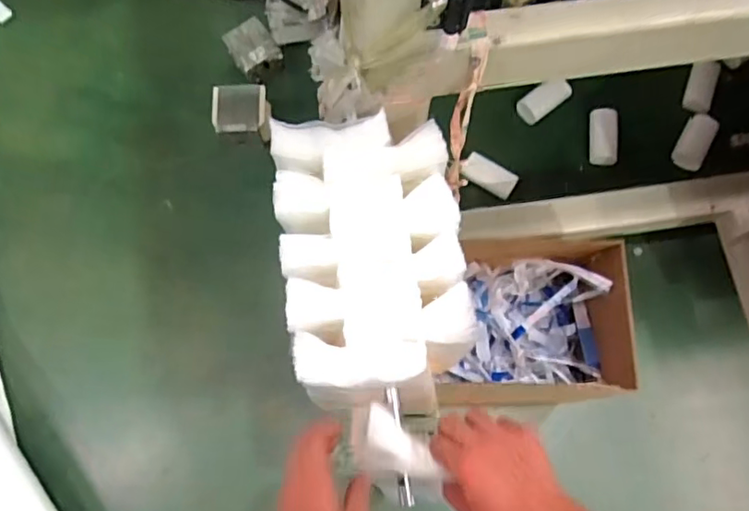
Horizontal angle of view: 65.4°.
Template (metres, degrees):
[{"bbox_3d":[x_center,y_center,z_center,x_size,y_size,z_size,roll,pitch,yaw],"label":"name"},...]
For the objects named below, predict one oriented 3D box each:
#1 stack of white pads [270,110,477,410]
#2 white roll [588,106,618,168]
[{"bbox_3d":[-0.002,0.001,0.569,0.177,0.057,0.283,-9,74,-3],"label":"stack of white pads"},{"bbox_3d":[0.578,-0.299,1.473,0.063,0.050,0.143,-2,92,-3],"label":"white roll"}]

